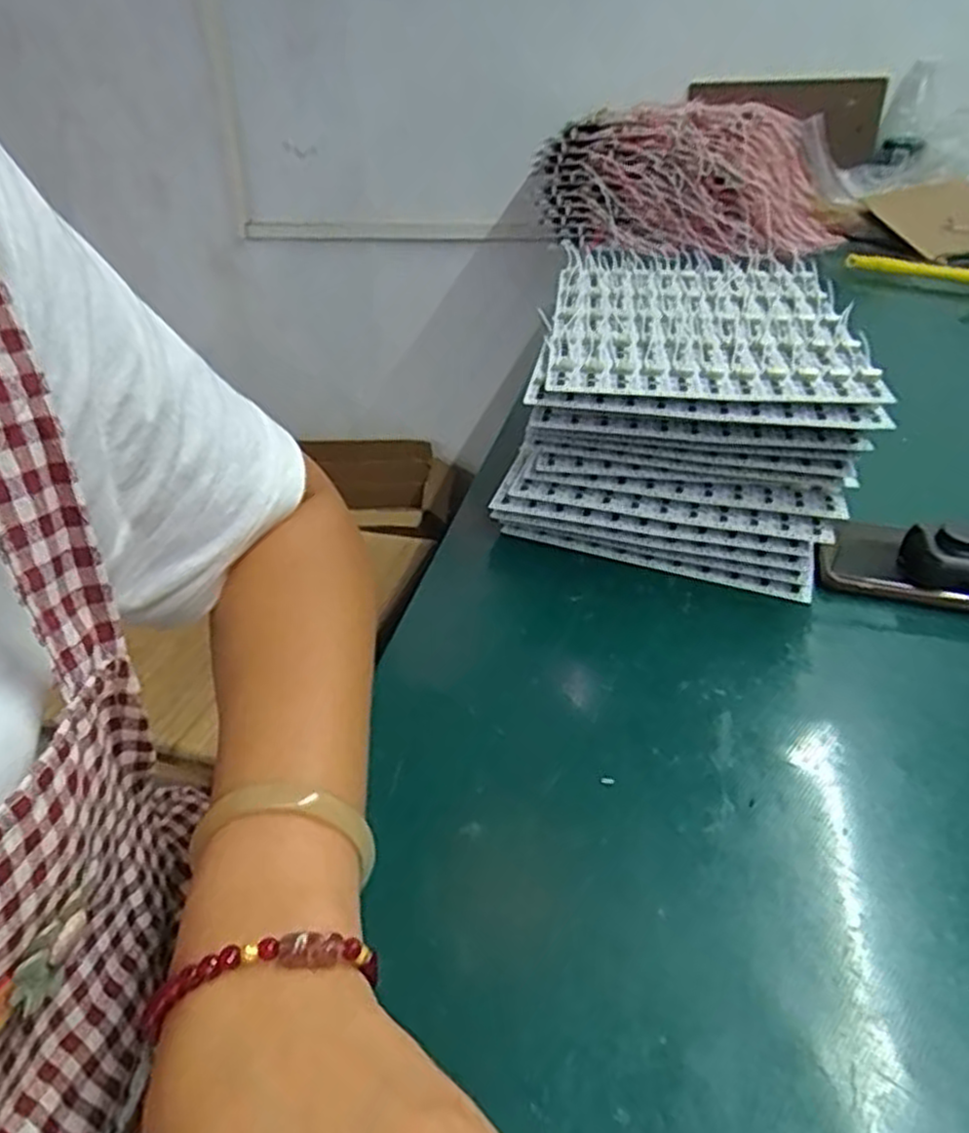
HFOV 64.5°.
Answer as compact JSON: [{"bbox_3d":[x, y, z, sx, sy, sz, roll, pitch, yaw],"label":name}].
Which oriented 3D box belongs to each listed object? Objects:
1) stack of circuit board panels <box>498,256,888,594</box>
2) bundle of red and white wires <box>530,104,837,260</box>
[{"bbox_3d":[0.145,-0.114,0.553,0.208,0.132,0.243,11,36,14],"label":"stack of circuit board panels"},{"bbox_3d":[0.291,-0.578,1.150,0.441,0.181,0.153,10,36,17],"label":"bundle of red and white wires"}]

